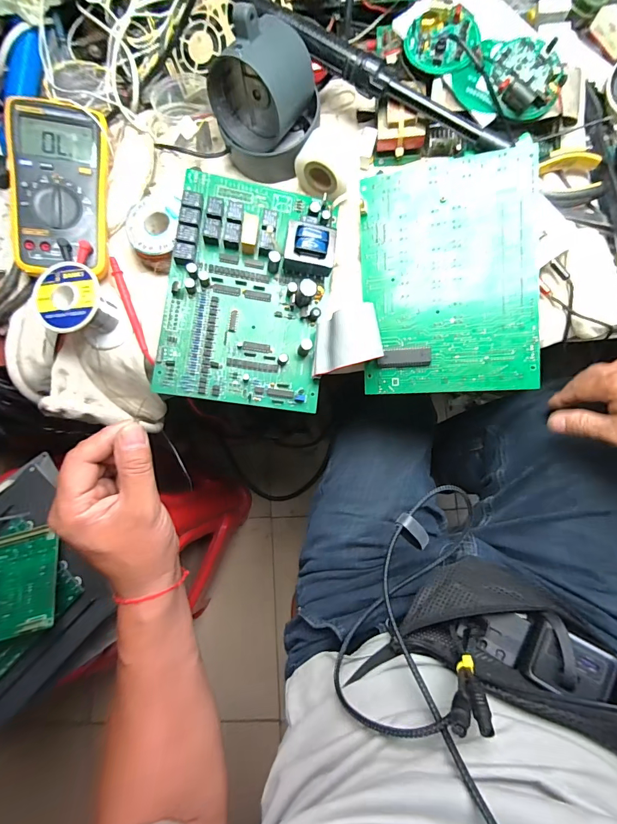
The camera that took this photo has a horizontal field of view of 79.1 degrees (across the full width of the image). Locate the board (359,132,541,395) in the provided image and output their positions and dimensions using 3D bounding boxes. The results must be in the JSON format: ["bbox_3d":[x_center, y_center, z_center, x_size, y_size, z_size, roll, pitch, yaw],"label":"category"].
[{"bbox_3d":[0.132,-0.129,0.359,0.157,0.009,0.218,-1,94,17],"label":"board"}]

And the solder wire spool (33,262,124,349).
[{"bbox_3d":[-0.224,-0.104,0.369,0.062,0.055,0.062,-1,82,4],"label":"solder wire spool"}]

